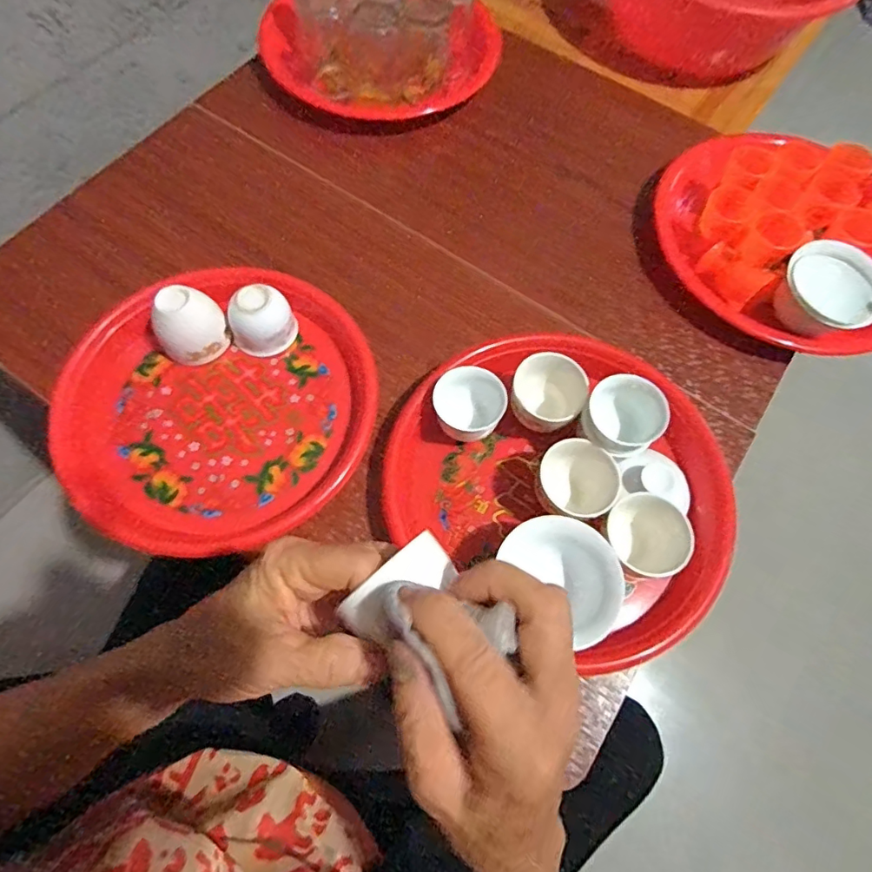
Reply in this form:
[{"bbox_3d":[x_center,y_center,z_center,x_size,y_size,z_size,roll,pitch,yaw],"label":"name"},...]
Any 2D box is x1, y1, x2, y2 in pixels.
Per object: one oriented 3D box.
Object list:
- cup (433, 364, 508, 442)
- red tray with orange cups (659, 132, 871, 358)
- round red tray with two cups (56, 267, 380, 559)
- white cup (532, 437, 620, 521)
[{"bbox_3d":[0.025,-0.022,0.407,0.053,0.040,0.050,1,67,-2],"label":"cup"},{"bbox_3d":[0.323,-0.177,0.478,0.231,0.061,0.208,11,67,2],"label":"red tray with orange cups"},{"bbox_3d":[-0.167,-0.033,0.407,0.230,0.051,0.237,1,67,-2],"label":"round red tray with two cups"},{"bbox_3d":[0.099,0.037,0.386,0.058,0.052,0.054,1,67,-2],"label":"white cup"}]

